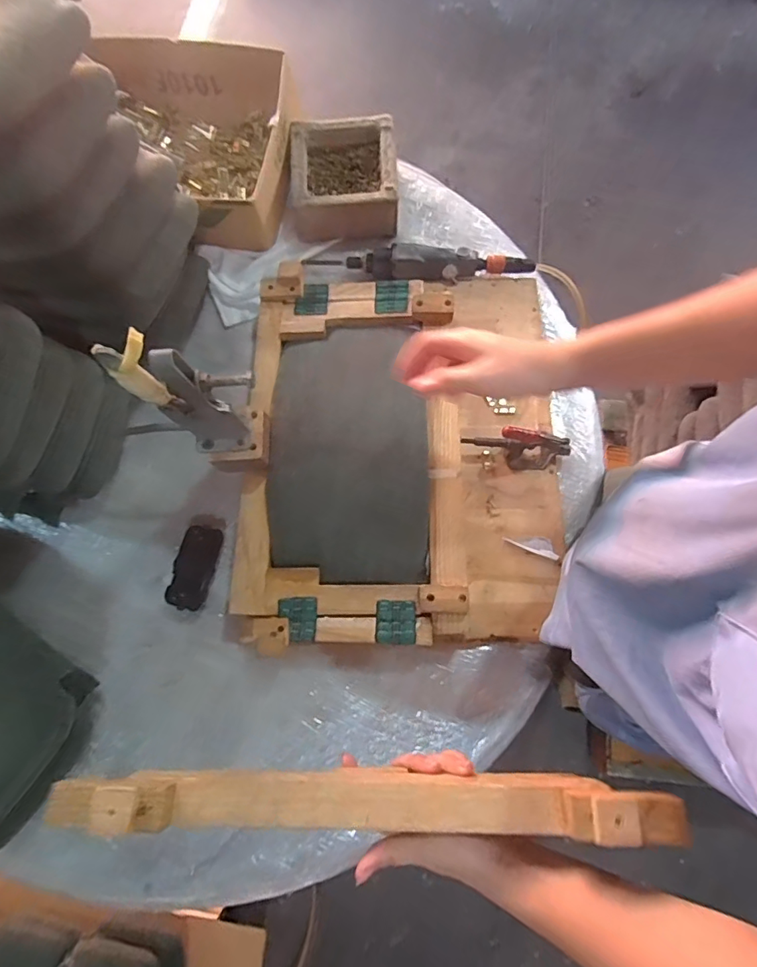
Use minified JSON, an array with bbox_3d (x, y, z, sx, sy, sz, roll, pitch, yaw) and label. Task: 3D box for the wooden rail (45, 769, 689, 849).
[{"bbox_3d":[-0.006,0.262,0.400,0.477,0.059,0.035,2,75,-2],"label":"wooden rail"}]

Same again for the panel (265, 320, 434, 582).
[{"bbox_3d":[-0.037,-0.053,0.635,0.198,0.014,0.346,1,75,2],"label":"panel"}]

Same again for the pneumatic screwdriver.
[{"bbox_3d":[0.063,-0.336,0.745,0.337,0.034,0.046,3,75,3],"label":"pneumatic screwdriver"}]

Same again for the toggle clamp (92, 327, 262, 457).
[{"bbox_3d":[-0.186,-0.086,0.507,0.123,0.197,0.066,6,75,3],"label":"toggle clamp"}]

